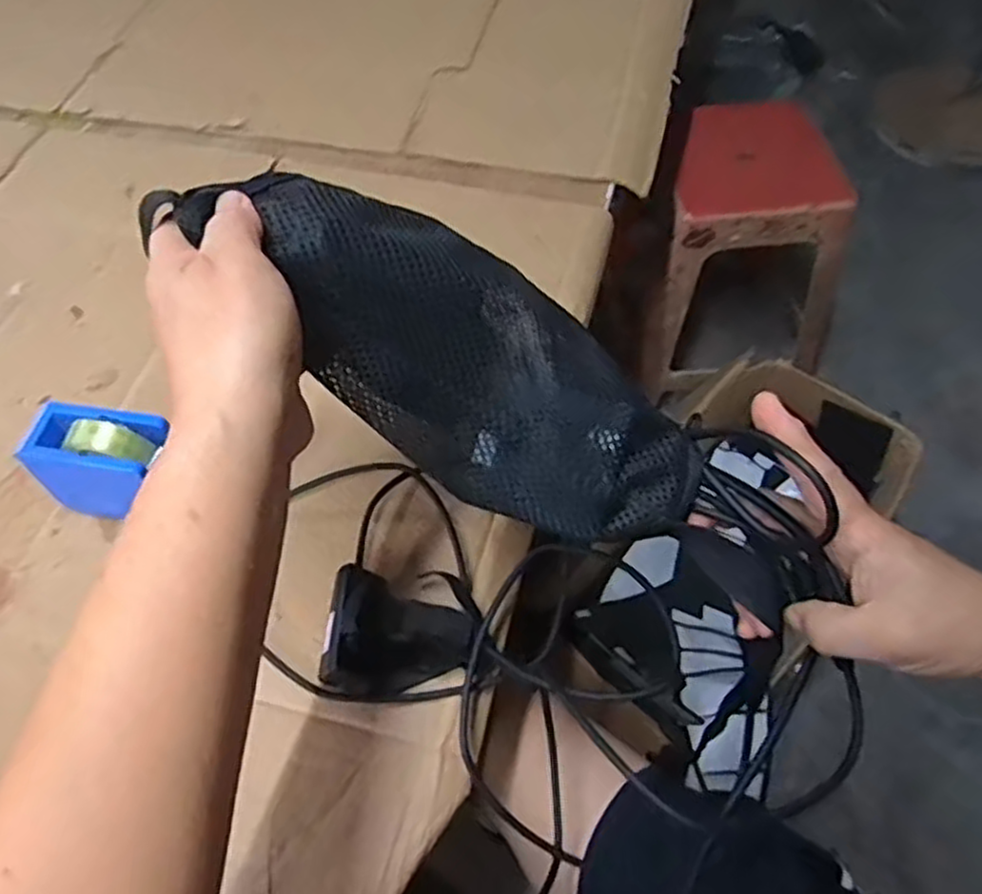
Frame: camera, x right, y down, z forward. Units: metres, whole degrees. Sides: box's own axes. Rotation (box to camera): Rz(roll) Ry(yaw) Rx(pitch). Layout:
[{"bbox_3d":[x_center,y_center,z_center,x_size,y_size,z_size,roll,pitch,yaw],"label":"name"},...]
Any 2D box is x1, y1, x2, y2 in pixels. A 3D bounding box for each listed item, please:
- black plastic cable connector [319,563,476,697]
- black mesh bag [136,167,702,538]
[{"bbox_3d":[-0.055,0.109,0.449,0.086,0.037,0.072,4,58,5],"label":"black plastic cable connector"},{"bbox_3d":[-0.017,-0.053,0.367,0.262,0.053,0.106,36,61,-11],"label":"black mesh bag"}]

